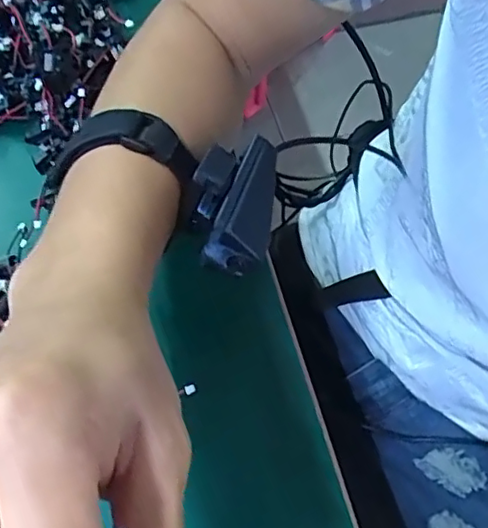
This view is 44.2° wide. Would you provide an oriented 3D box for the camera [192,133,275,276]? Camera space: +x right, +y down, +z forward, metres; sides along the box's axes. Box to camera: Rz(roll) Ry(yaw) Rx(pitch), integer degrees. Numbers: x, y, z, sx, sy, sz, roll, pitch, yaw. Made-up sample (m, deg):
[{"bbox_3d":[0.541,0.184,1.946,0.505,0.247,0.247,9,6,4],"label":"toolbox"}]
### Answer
[{"bbox_3d":[-0.003,-0.034,0.278,0.033,0.023,0.072,9,63,2],"label":"camera"}]

